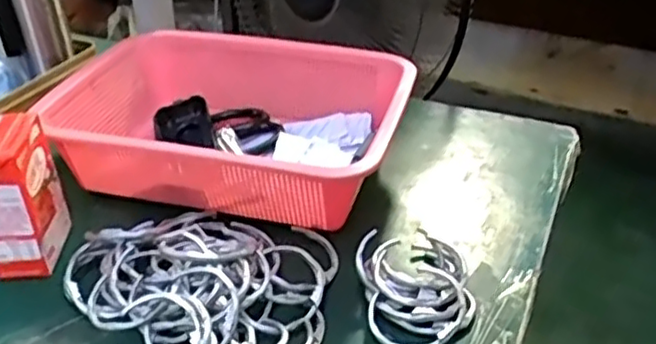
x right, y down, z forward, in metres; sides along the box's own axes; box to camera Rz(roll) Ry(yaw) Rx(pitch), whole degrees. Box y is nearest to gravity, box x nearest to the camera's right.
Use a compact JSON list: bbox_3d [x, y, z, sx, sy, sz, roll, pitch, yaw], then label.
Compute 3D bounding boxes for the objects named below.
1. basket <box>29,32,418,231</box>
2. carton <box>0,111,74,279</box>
[{"bbox_3d":[-0.082,-0.047,0.621,0.293,0.075,0.214,11,34,17],"label":"basket"},{"bbox_3d":[-0.234,0.020,0.514,0.043,0.116,0.075,0,33,0],"label":"carton"}]

